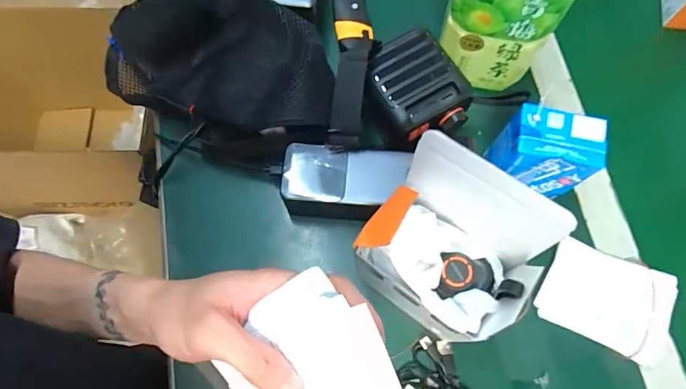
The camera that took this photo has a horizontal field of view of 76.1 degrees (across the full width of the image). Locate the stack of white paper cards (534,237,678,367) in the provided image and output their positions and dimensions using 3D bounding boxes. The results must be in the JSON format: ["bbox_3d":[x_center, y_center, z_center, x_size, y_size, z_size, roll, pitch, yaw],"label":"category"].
[{"bbox_3d":[0.235,0.094,0.391,0.106,0.009,0.079,24,88,13],"label":"stack of white paper cards"}]

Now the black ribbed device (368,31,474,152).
[{"bbox_3d":[0.063,-0.102,0.425,0.075,0.046,0.080,-20,72,-7],"label":"black ribbed device"}]

